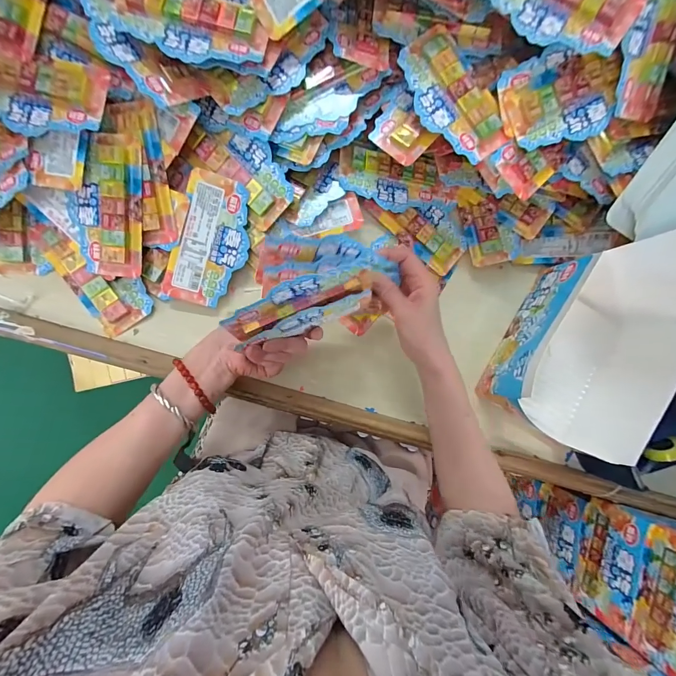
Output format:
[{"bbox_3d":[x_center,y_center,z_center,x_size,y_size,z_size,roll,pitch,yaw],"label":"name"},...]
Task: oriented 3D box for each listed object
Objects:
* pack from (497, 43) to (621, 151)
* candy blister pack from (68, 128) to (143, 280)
[{"bbox_3d":[0.231,-0.255,0.365,0.112,0.015,0.088,-10,103,6],"label":"pack"},{"bbox_3d":[-0.248,-0.142,0.373,0.073,0.015,0.145,7,101,-9],"label":"candy blister pack"}]

